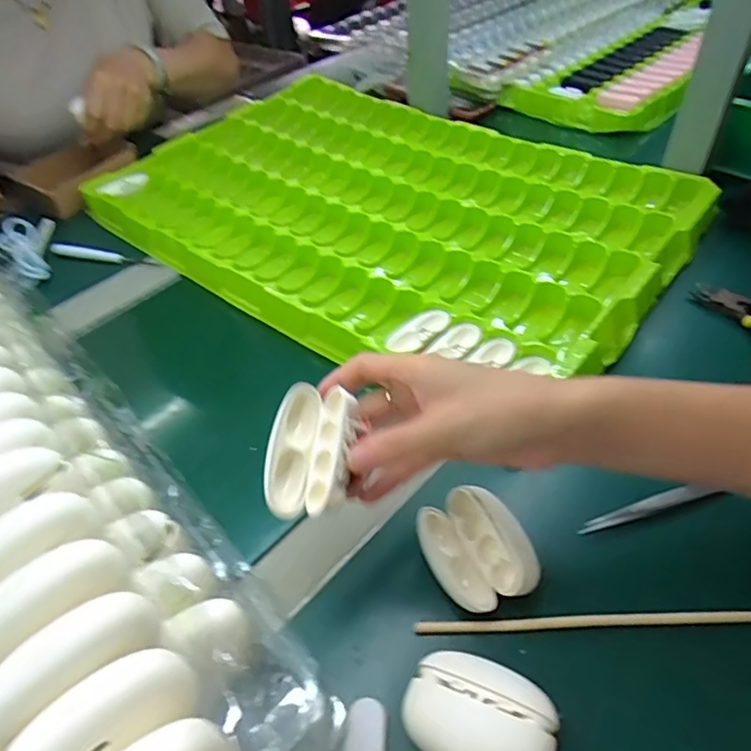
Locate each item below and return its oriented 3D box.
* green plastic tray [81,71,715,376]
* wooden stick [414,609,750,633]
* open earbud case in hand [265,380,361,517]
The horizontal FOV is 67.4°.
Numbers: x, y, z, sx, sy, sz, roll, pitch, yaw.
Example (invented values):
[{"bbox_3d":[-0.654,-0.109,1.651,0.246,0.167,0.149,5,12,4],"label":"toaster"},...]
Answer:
[{"bbox_3d":[0.006,-0.185,0.618,0.592,0.046,0.410,28,54,28],"label":"green plastic tray"},{"bbox_3d":[0.118,0.134,0.307,0.188,0.008,0.007,-3,46,2],"label":"wooden stick"},{"bbox_3d":[-0.033,0.037,0.287,0.037,0.030,0.067,14,69,-15],"label":"open earbud case in hand"}]

